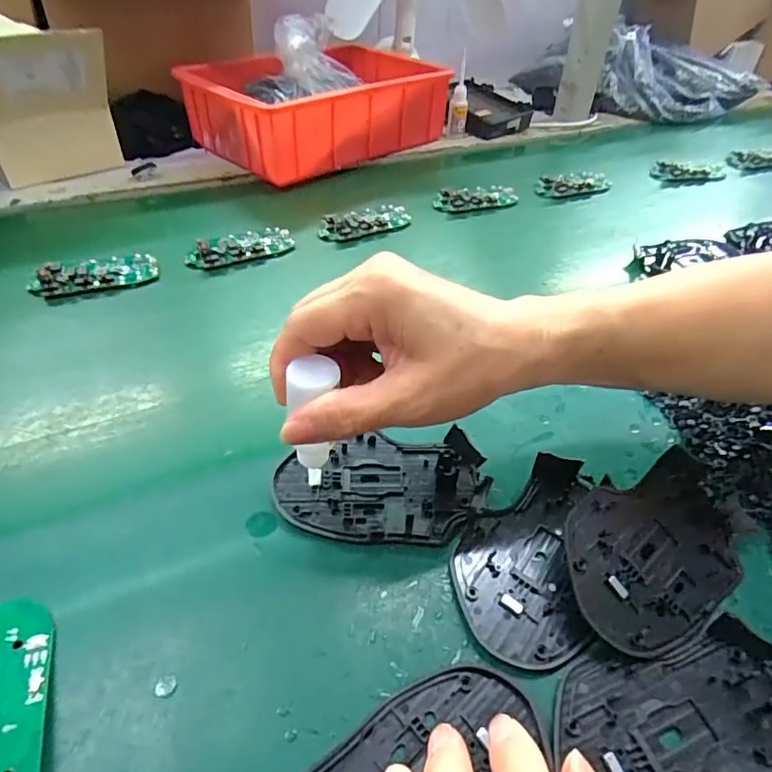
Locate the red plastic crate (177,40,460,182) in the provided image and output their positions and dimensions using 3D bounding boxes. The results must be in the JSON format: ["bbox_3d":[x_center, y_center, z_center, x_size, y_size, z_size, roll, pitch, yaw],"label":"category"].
[{"bbox_3d":[-0.072,-0.349,0.644,0.295,0.092,0.179,-31,56,-29],"label":"red plastic crate"}]

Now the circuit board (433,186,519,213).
[{"bbox_3d":[0.101,-0.211,0.572,0.099,0.013,0.039,-14,49,-17],"label":"circuit board"}]

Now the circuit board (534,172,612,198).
[{"bbox_3d":[0.227,-0.240,0.612,0.111,0.013,0.042,-16,49,-19],"label":"circuit board"}]

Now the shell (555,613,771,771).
[{"bbox_3d":[0.128,0.142,0.209,0.107,0.010,0.070,-9,46,-13],"label":"shell"}]

